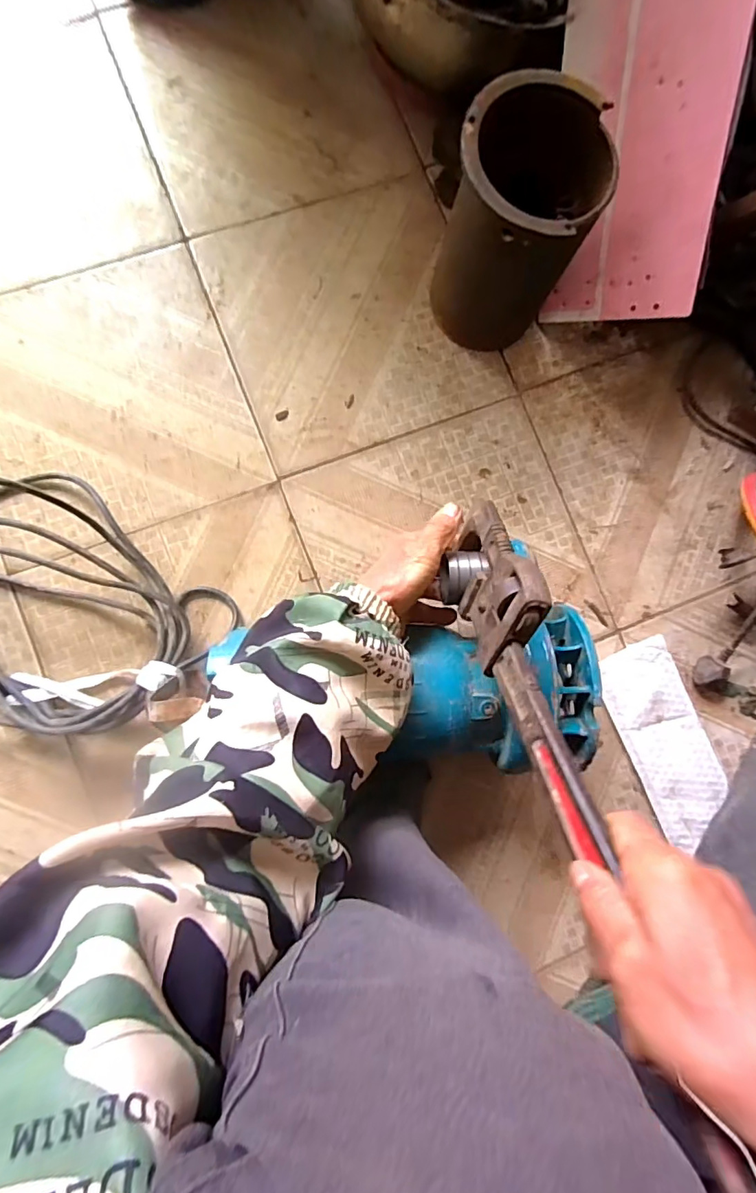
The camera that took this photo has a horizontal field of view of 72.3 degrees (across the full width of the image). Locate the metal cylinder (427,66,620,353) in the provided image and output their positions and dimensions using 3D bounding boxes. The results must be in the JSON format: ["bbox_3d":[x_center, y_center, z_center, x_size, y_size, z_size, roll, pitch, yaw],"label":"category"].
[{"bbox_3d":[0.133,-0.366,0.523,0.133,0.194,0.141,26,84,-2],"label":"metal cylinder"}]

